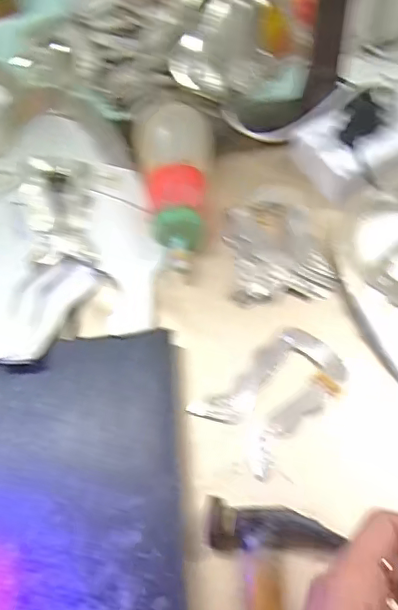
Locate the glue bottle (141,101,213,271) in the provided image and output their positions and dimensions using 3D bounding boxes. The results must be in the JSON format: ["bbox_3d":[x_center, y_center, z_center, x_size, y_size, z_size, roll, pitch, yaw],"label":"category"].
[{"bbox_3d":[-0.018,-0.111,0.502,0.062,0.043,0.156,-5,59,3],"label":"glue bottle"}]

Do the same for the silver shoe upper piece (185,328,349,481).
[{"bbox_3d":[0.058,0.066,0.426,0.109,0.007,0.067,-40,63,-17],"label":"silver shoe upper piece"}]

